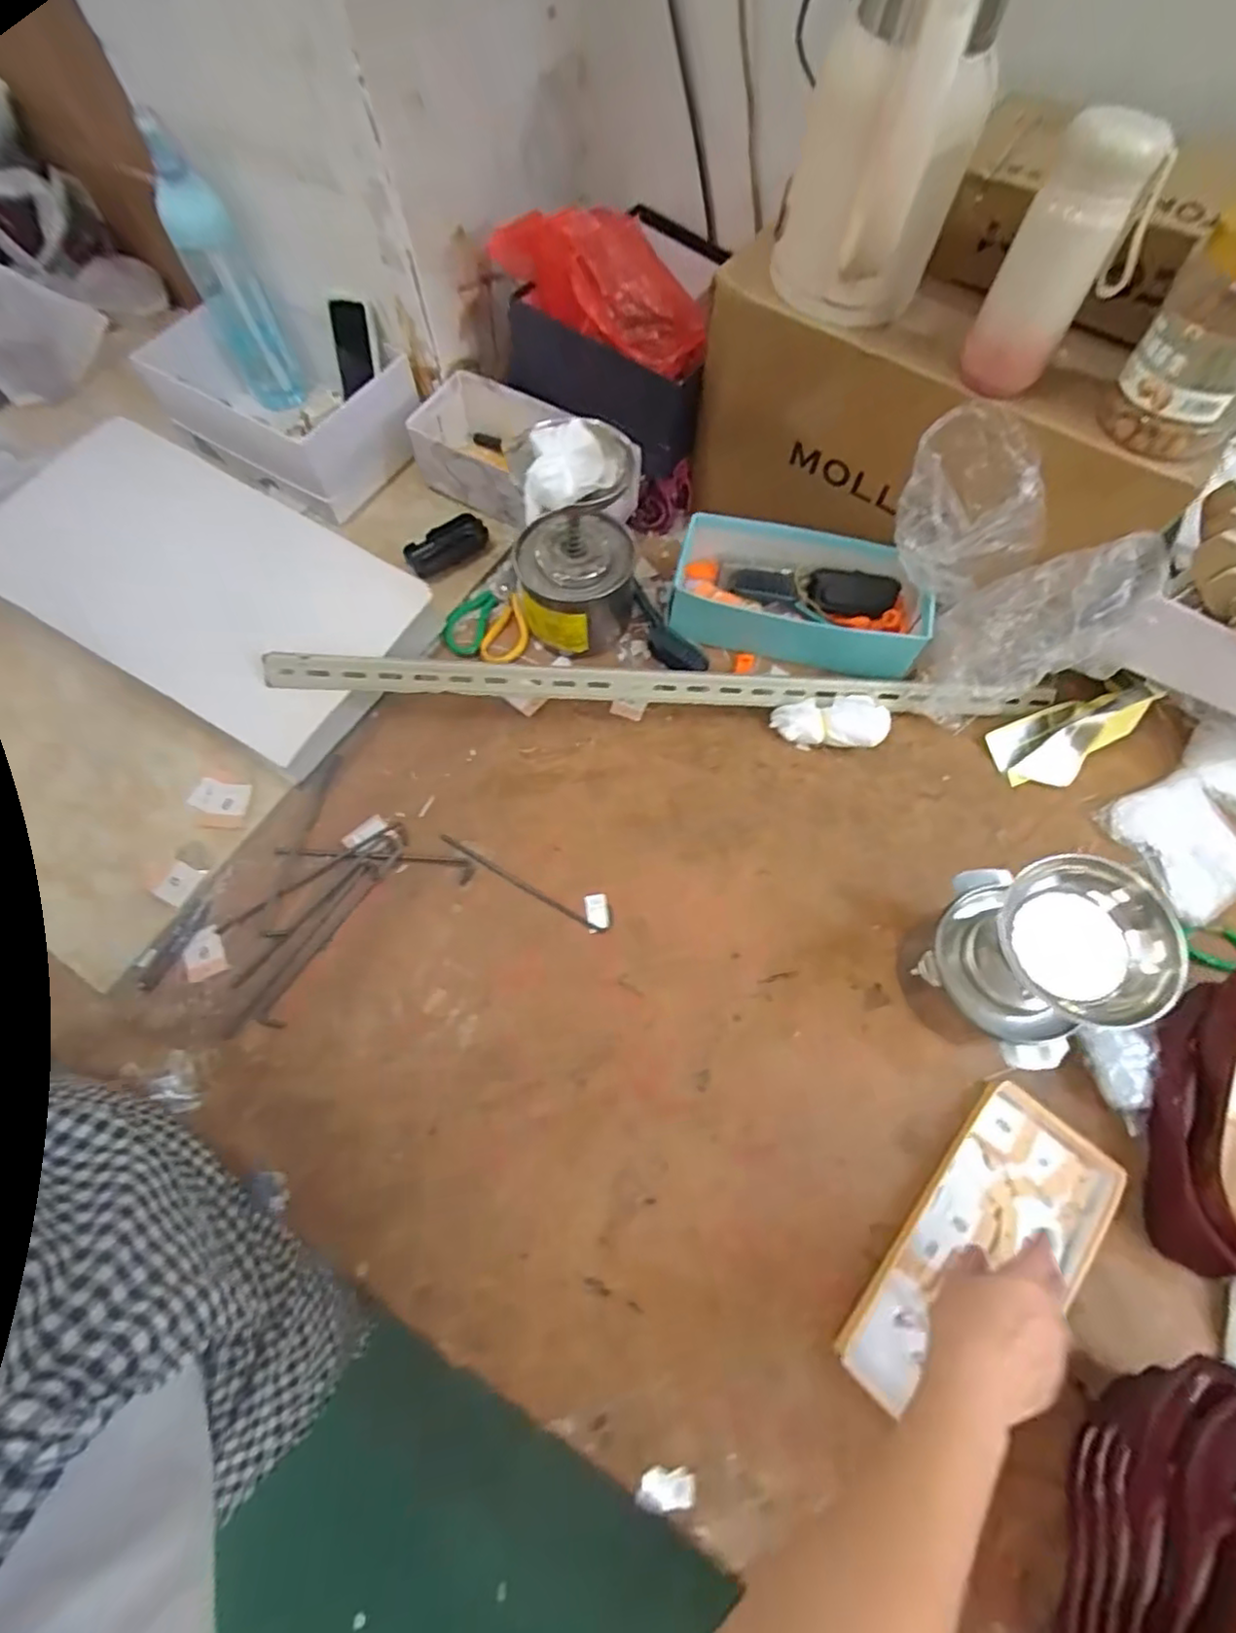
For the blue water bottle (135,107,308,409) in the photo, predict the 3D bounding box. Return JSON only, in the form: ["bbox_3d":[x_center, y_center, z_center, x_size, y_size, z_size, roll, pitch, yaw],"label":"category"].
[{"bbox_3d":[-0.535,-0.727,0.902,0.083,0.330,0.103,-28,70,-10],"label":"blue water bottle"}]

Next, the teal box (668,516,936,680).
[{"bbox_3d":[0.223,-0.275,0.819,0.306,0.078,0.146,12,69,6],"label":"teal box"}]

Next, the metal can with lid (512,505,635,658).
[{"bbox_3d":[-0.054,-0.288,0.818,0.145,0.121,0.133,-4,68,-1],"label":"metal can with lid"}]

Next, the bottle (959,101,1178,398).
[{"bbox_3d":[0.363,-0.448,0.530,0.091,0.188,0.074,28,71,12],"label":"bottle"}]

